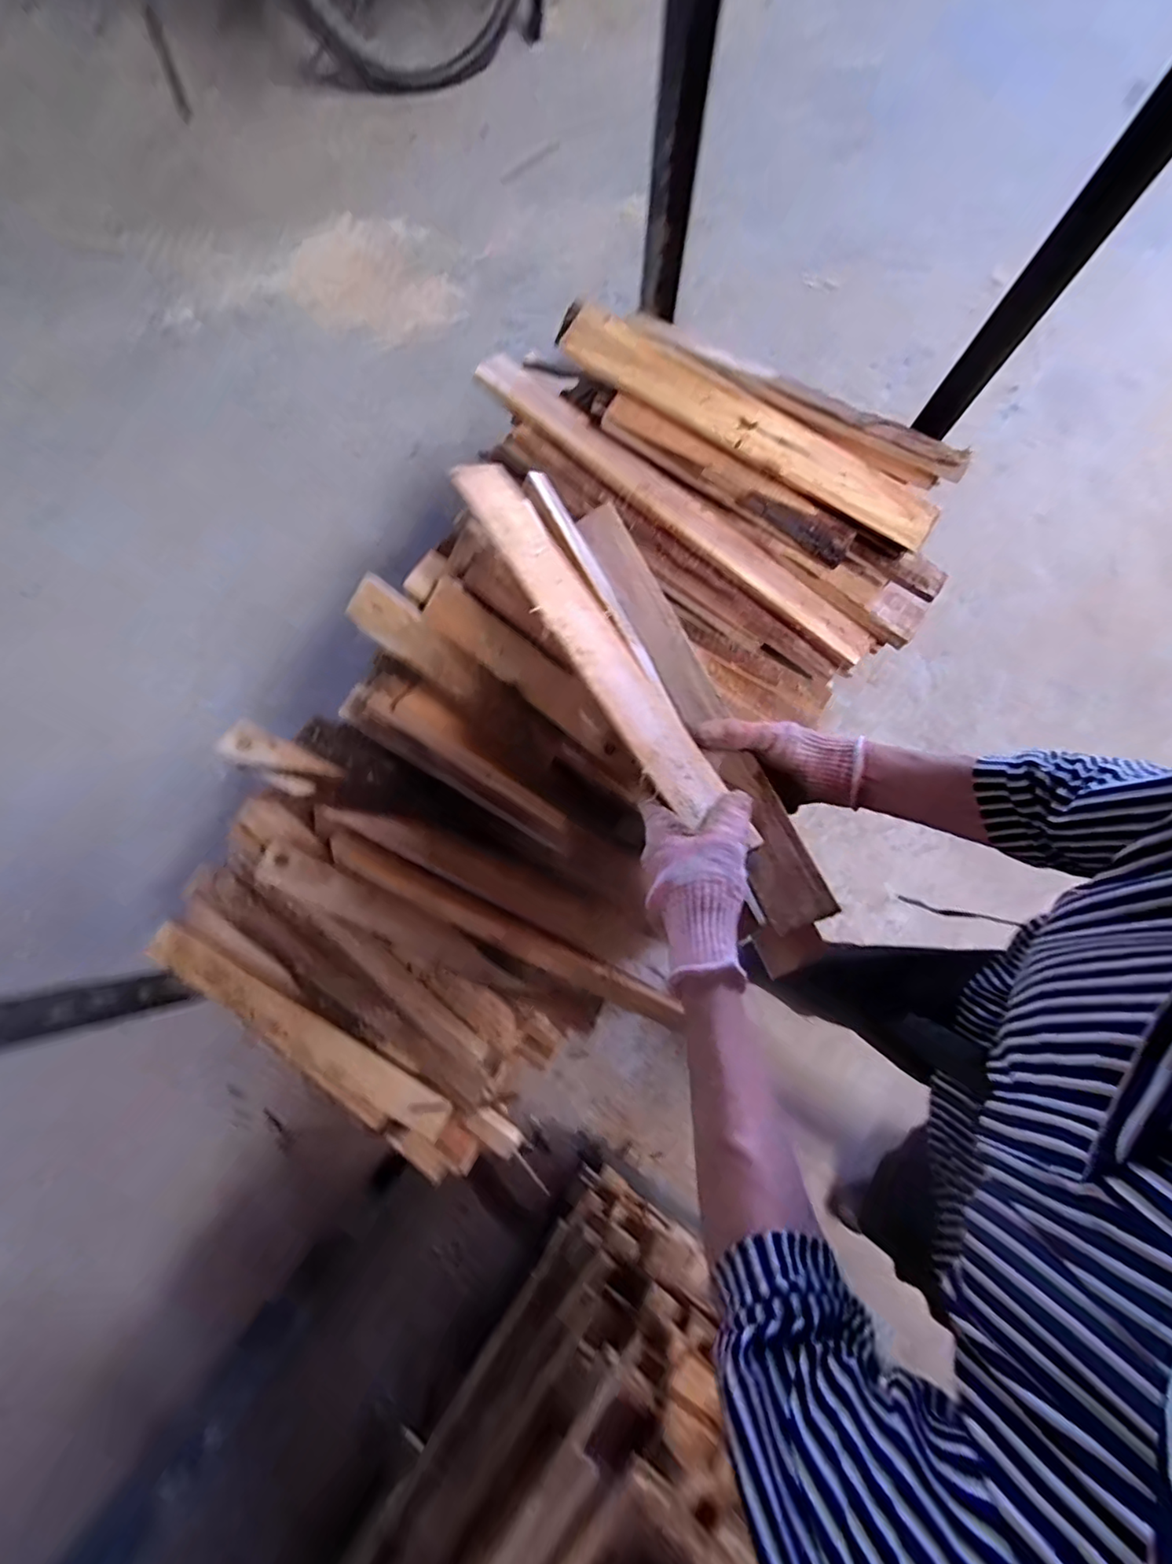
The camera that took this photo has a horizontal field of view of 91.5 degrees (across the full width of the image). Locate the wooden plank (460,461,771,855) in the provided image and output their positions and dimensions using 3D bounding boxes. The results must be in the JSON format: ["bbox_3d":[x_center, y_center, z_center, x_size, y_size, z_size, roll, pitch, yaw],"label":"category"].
[{"bbox_3d":[-0.002,-0.152,0.524,0.072,0.016,0.428,-18,65,-29],"label":"wooden plank"}]

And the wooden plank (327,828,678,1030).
[{"bbox_3d":[-0.111,0.182,0.712,0.482,0.017,0.053,25,121,9],"label":"wooden plank"}]

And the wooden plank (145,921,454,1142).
[{"bbox_3d":[-0.399,0.344,0.792,0.475,0.024,0.056,30,77,5],"label":"wooden plank"}]

